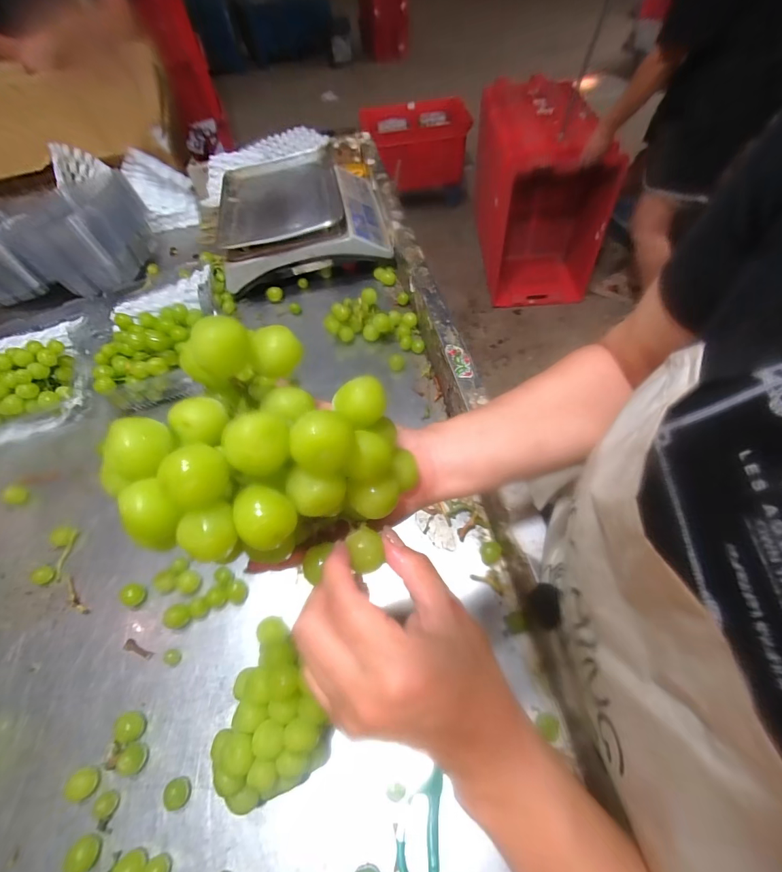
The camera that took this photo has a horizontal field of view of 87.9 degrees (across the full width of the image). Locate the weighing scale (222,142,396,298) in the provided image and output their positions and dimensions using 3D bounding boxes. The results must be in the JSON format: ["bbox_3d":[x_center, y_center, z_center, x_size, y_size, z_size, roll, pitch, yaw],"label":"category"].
[{"bbox_3d":[-0.183,-0.471,0.834,0.320,0.104,0.327,-14,54,-4],"label":"weighing scale"}]

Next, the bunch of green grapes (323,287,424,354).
[{"bbox_3d":[-0.024,-0.202,0.705,0.177,0.056,0.076,13,57,13],"label":"bunch of green grapes"}]

